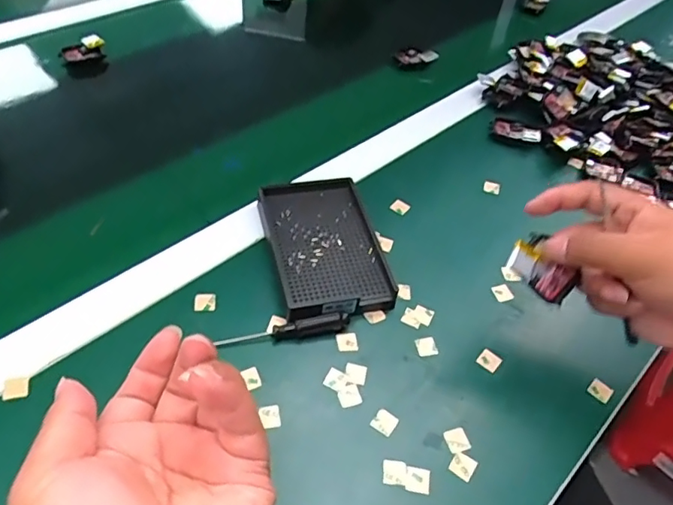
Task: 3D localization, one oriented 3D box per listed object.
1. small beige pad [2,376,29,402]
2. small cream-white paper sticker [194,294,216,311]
[{"bbox_3d":[-0.217,0.092,0.365,0.015,0.004,0.016,-3,50,-27],"label":"small beige pad"},{"bbox_3d":[-0.104,0.040,0.427,0.017,0.004,0.016,-5,52,-6],"label":"small cream-white paper sticker"}]

